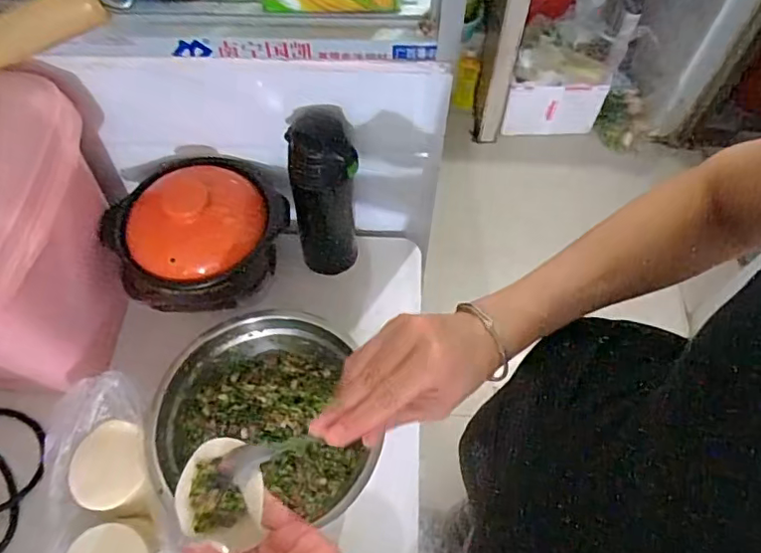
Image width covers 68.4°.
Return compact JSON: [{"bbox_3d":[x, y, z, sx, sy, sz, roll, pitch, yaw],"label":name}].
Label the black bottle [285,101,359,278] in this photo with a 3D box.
[{"bbox_3d":[-0.060,-0.091,0.640,0.067,0.220,0.069,0,60,0],"label":"black bottle"}]

